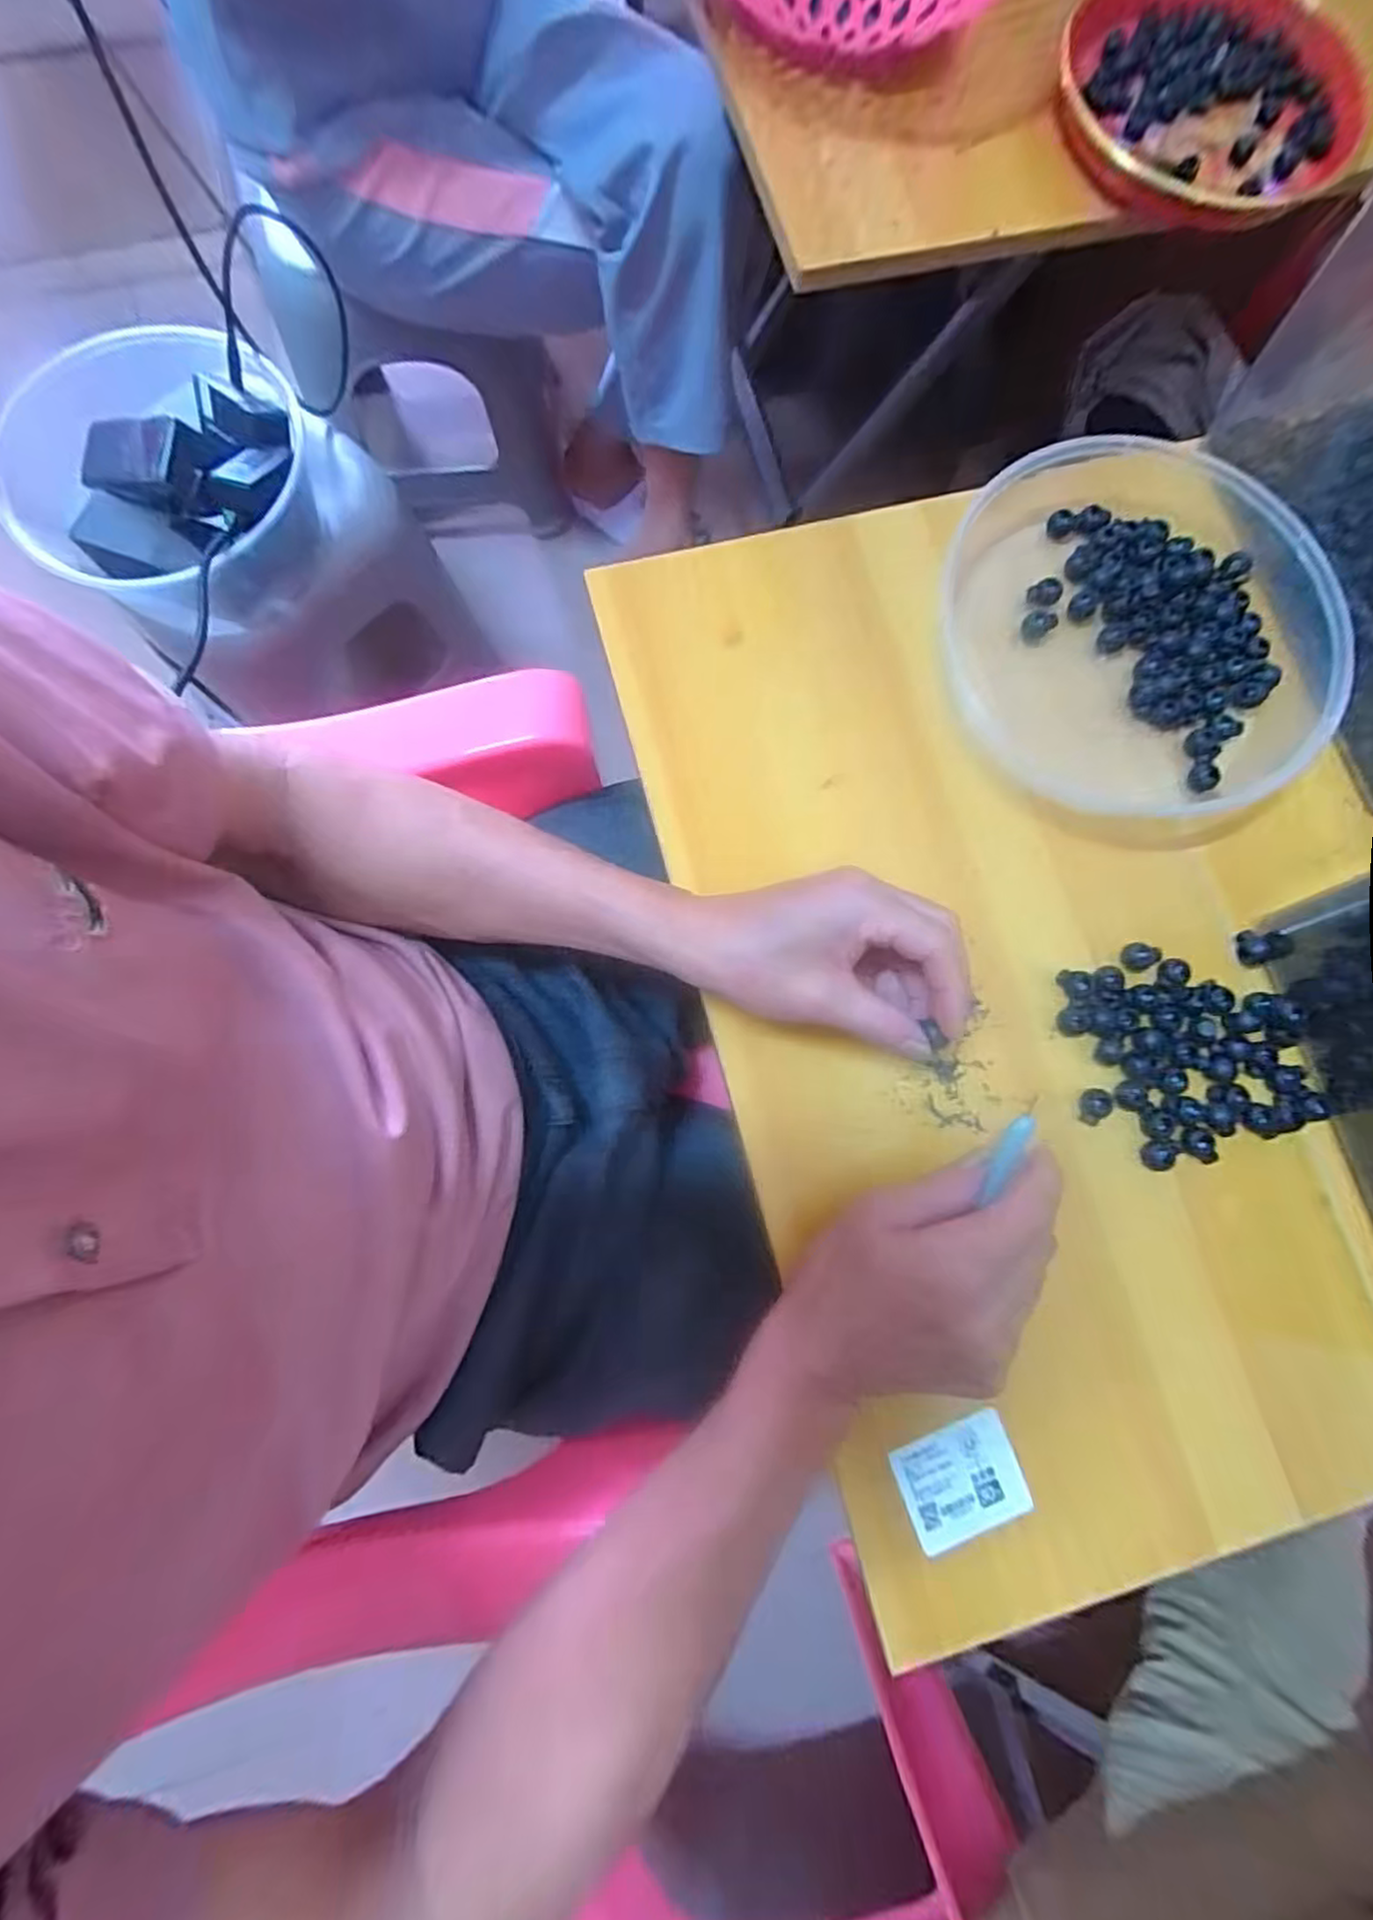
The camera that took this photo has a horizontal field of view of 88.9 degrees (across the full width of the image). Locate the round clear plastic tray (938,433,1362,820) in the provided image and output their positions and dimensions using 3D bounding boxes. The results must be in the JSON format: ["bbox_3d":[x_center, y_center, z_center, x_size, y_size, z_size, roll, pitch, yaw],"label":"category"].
[{"bbox_3d":[0.267,-0.202,0.413,0.232,0.034,0.241,35,80,4],"label":"round clear plastic tray"}]

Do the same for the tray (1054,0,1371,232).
[{"bbox_3d":[0.368,-0.612,0.499,0.207,0.025,0.207,0,80,-2],"label":"tray"}]

